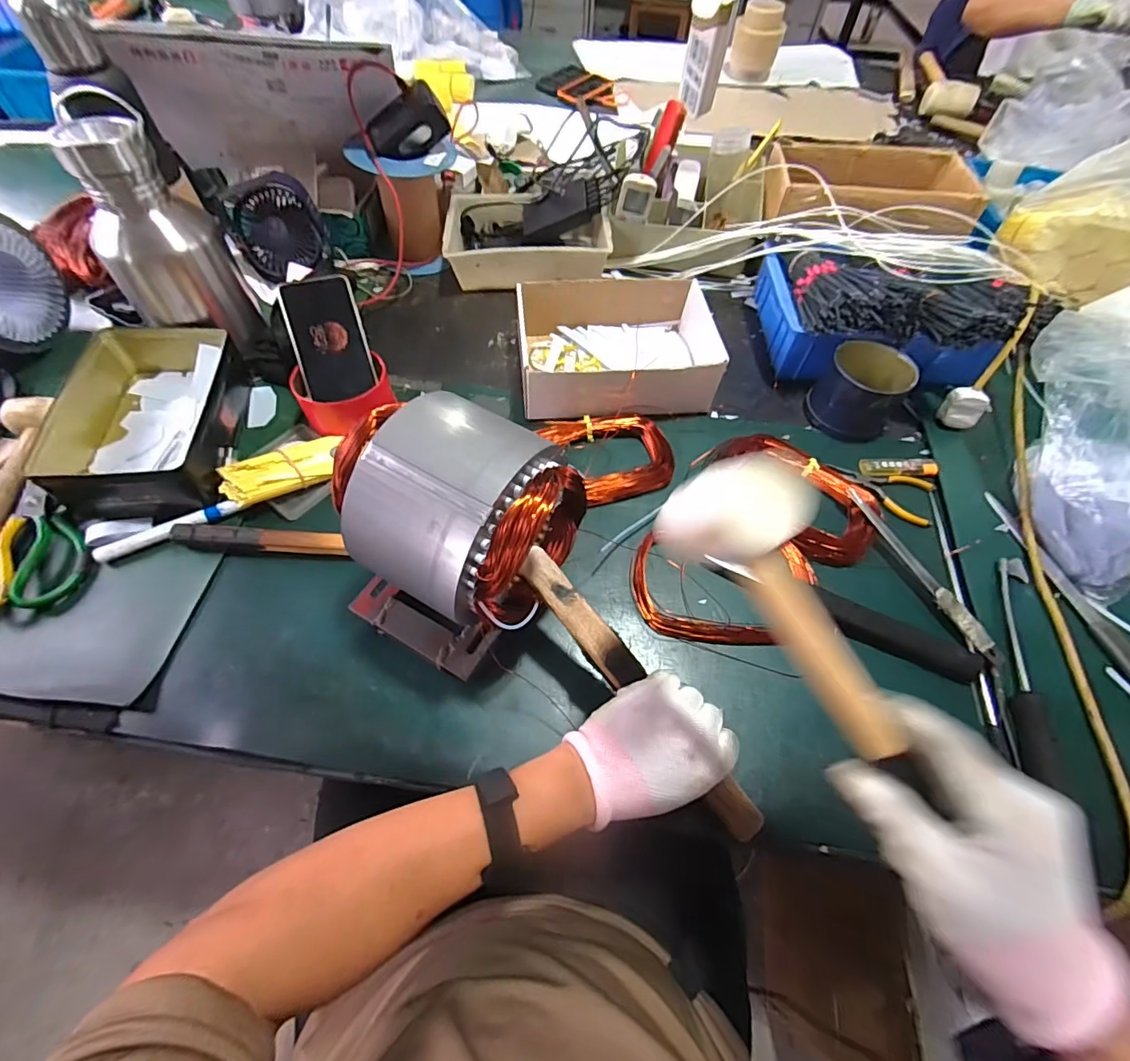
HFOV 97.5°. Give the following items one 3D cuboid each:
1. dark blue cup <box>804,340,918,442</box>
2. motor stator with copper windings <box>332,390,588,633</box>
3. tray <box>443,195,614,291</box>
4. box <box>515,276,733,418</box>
[{"bbox_3d":[0.363,-0.173,0.610,0.100,0.065,0.101,1,60,-2],"label":"dark blue cup"},{"bbox_3d":[-0.083,-0.015,0.383,0.162,0.128,0.138,23,61,11],"label":"motor stator with copper windings"},{"bbox_3d":[-0.057,-0.448,0.764,0.243,0.058,0.170,1,60,-2],"label":"tray"},{"bbox_3d":[0.061,-0.234,0.638,0.243,0.074,0.196,-2,60,-4],"label":"box"}]

